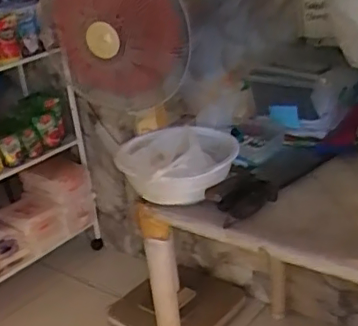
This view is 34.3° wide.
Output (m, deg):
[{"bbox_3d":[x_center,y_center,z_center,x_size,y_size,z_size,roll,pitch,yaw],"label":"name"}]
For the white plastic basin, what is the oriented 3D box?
[{"bbox_3d":[-0.003,-0.005,1.276,0.264,0.104,0.233,-6,23,3],"label":"white plastic basin"}]

